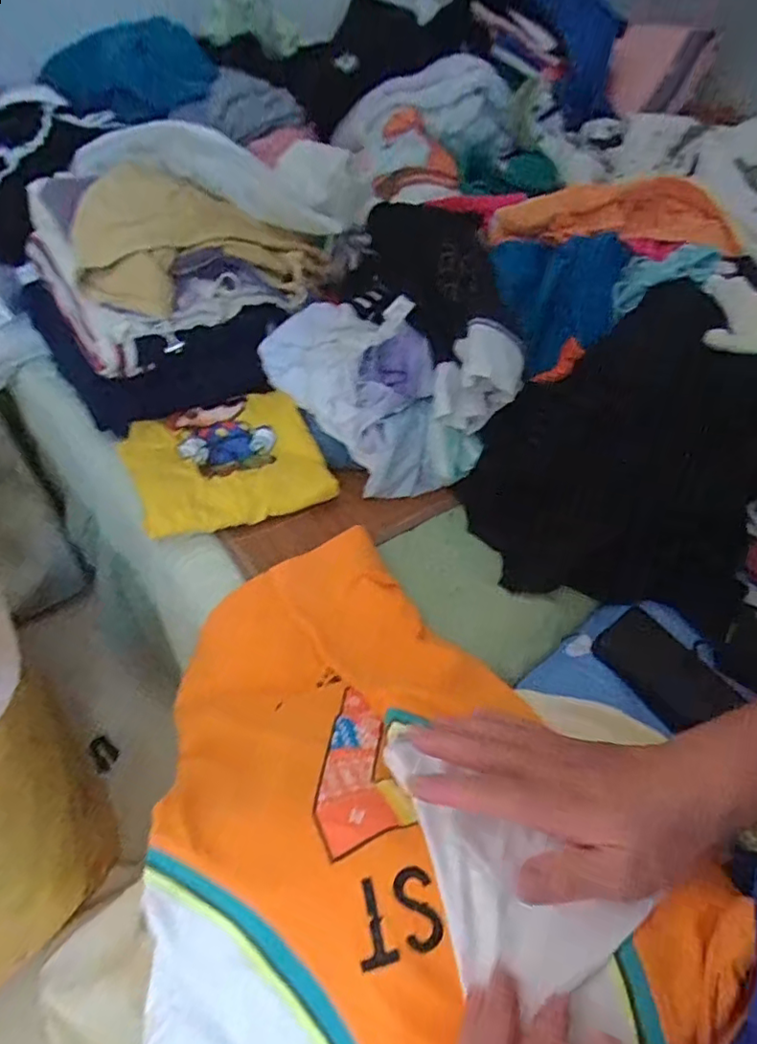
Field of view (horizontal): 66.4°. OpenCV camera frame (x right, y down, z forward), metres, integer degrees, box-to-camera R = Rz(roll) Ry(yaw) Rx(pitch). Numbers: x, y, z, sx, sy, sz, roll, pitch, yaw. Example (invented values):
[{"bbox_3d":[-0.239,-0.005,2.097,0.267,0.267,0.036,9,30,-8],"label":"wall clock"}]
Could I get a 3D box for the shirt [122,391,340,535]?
[{"bbox_3d":[-0.175,-0.070,0.672,0.212,0.035,0.179,-15,53,-18],"label":"shirt"}]

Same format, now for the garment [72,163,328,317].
[{"bbox_3d":[-0.191,-0.319,0.639,0.286,0.097,0.153,-30,59,-27],"label":"garment"}]

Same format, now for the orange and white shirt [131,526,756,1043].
[{"bbox_3d":[-0.001,0.172,0.406,0.303,0.172,0.459,3,50,-4],"label":"orange and white shirt"}]

